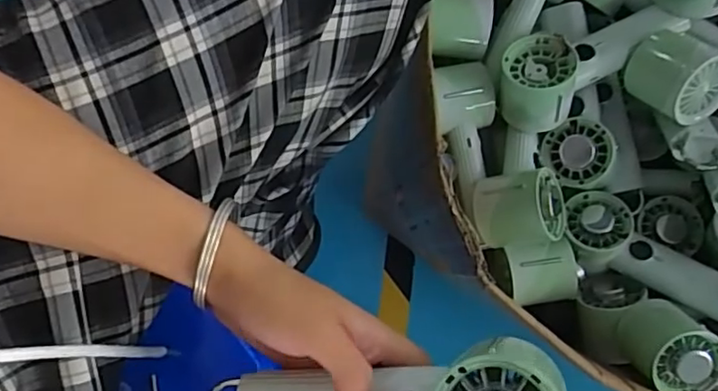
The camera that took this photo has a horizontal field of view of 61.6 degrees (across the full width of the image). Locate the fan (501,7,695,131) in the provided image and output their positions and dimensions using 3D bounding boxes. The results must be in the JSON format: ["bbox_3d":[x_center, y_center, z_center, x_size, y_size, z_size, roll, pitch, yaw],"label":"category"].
[{"bbox_3d":[0.207,-0.121,0.540,0.165,0.056,0.078,-24,81,-4],"label":"fan"}]

